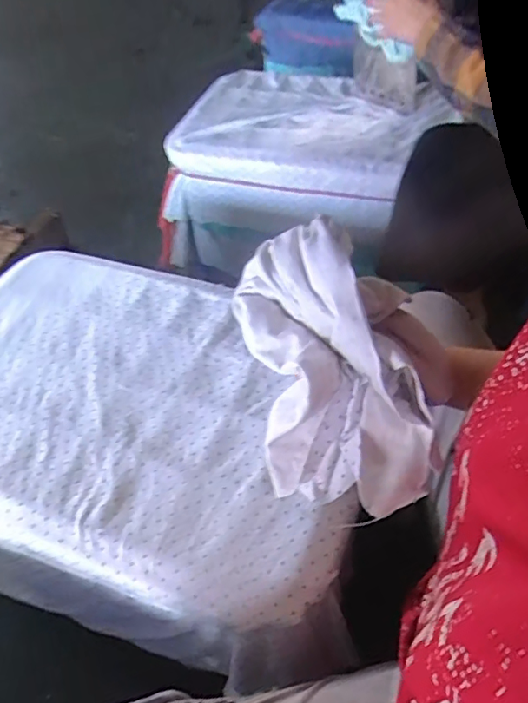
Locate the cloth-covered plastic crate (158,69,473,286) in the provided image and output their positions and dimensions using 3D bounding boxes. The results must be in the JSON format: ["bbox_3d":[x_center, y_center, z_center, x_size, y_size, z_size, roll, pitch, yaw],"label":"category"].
[{"bbox_3d":[0.080,-0.388,1.224,0.518,0.338,0.393,17,52,16],"label":"cloth-covered plastic crate"}]

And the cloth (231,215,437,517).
[{"bbox_3d":[0.057,0.017,0.435,0.119,0.187,0.185,-13,49,-12],"label":"cloth"}]

